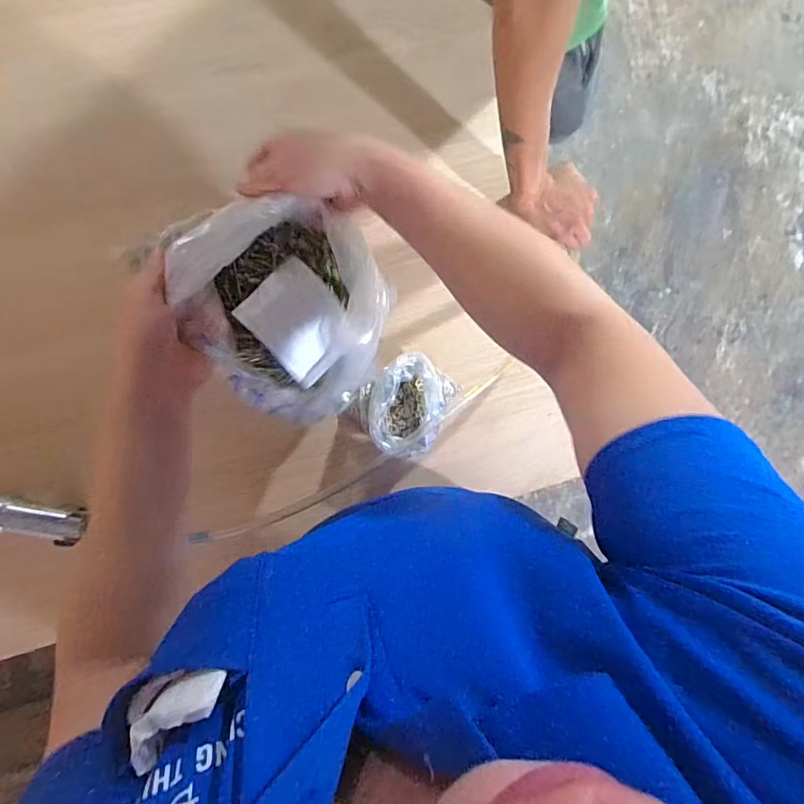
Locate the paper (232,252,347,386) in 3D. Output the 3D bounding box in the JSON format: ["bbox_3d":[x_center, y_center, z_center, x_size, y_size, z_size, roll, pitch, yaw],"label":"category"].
[{"bbox_3d":[-0.092,-0.071,0.462,0.074,0.014,0.095,-42,110,-4],"label":"paper"}]

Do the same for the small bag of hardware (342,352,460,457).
[{"bbox_3d":[-0.001,-0.001,0.578,0.105,0.049,0.108,32,85,-7],"label":"small bag of hardware"}]

